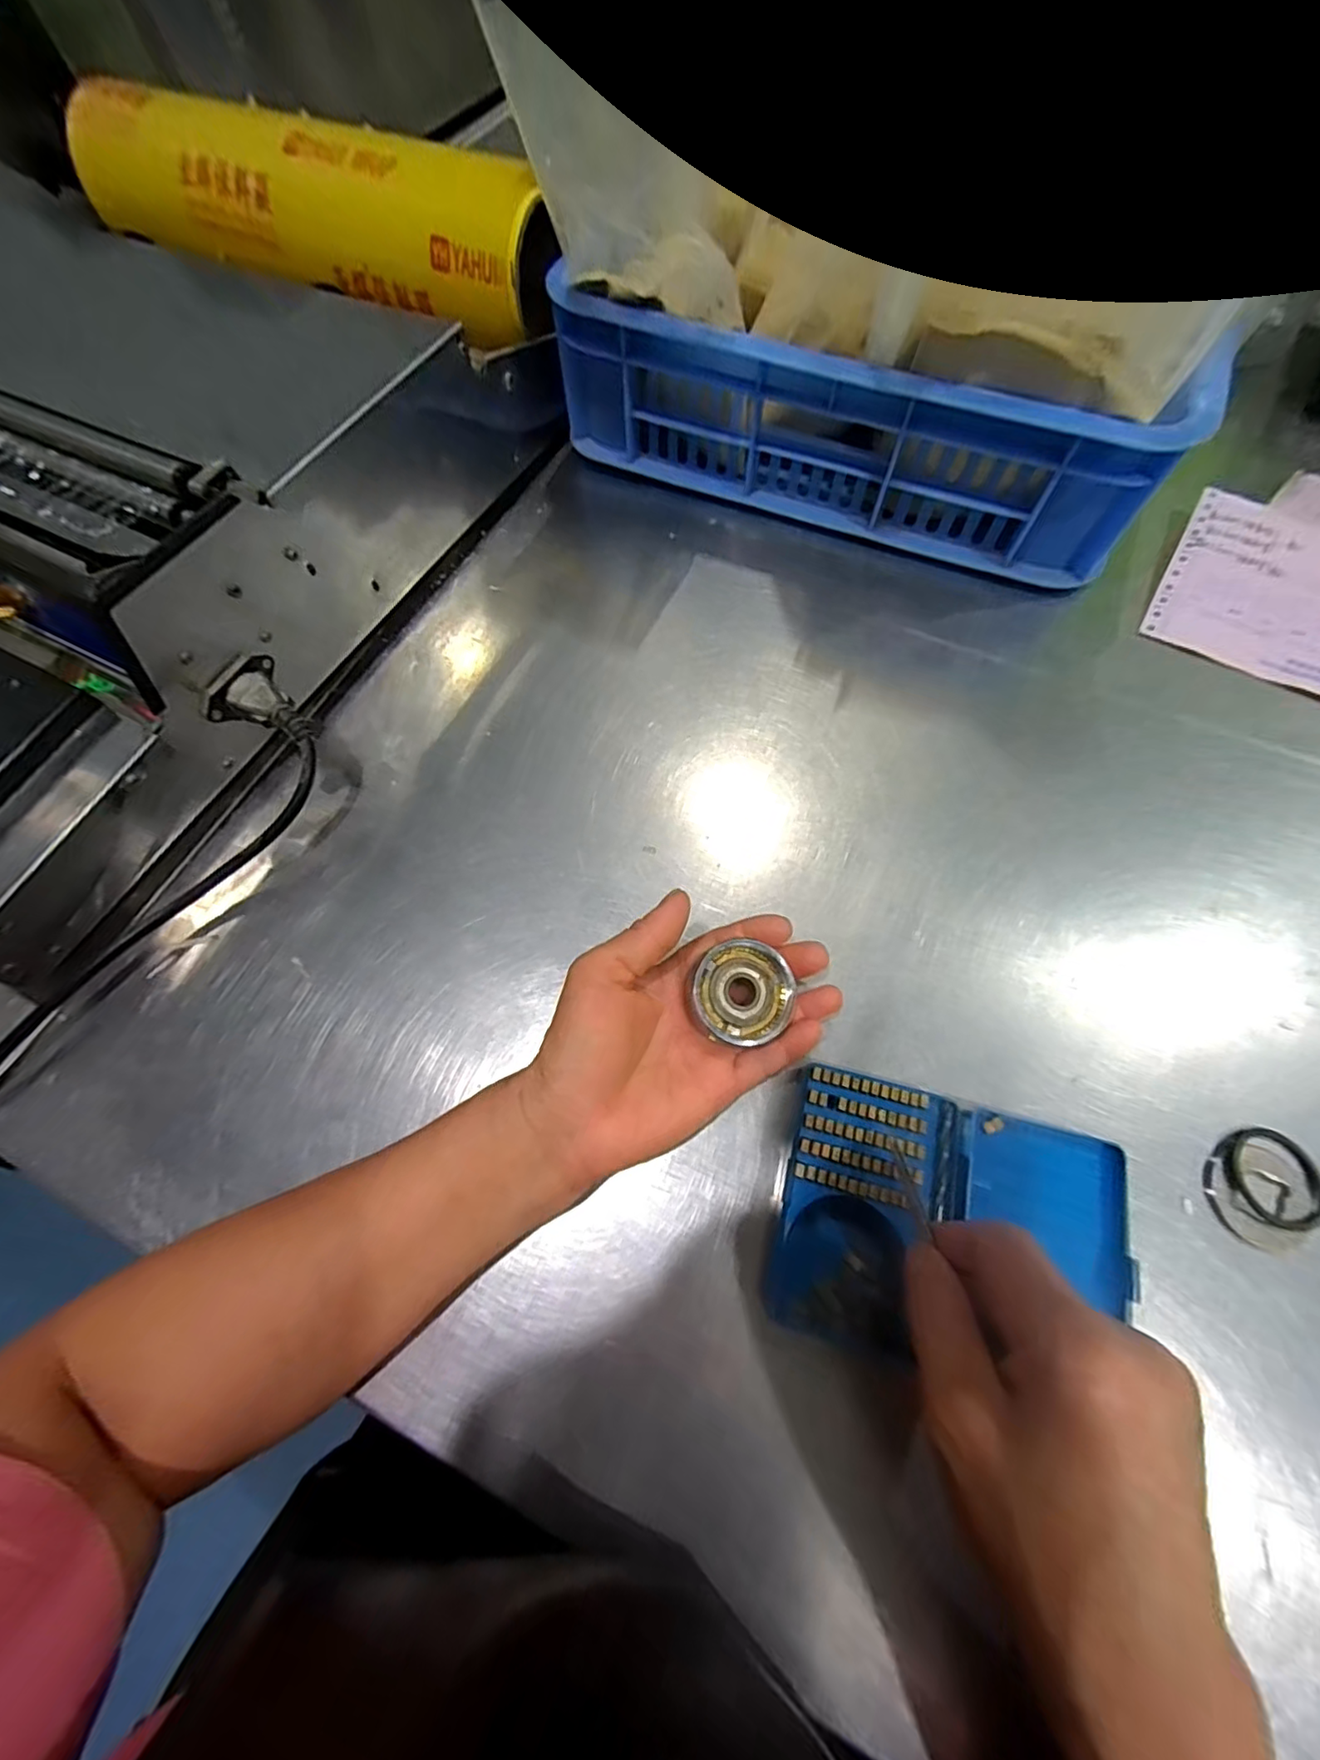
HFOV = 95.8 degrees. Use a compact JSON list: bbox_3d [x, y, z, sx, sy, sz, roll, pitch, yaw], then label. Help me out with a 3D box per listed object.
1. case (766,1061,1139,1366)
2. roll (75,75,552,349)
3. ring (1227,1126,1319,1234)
[{"bbox_3d":[0.126,0.150,0.257,0.146,0.024,0.103,12,68,6],"label":"case"},{"bbox_3d":[-0.256,-0.484,0.426,0.409,0.073,0.087,27,72,12],"label":"roll"},{"bbox_3d":[0.279,0.134,0.268,0.041,0.005,0.041,0,68,1],"label":"ring"}]

